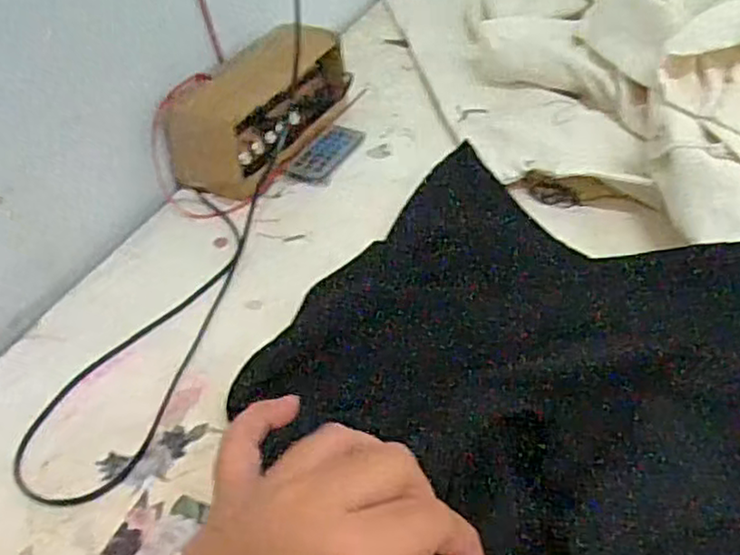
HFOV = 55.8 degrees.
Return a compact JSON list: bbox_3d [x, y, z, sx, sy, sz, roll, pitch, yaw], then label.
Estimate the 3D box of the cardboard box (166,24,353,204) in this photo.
[{"bbox_3d":[-0.095,-0.154,0.630,0.076,0.079,0.179,17,47,24],"label":"cardboard box"}]

